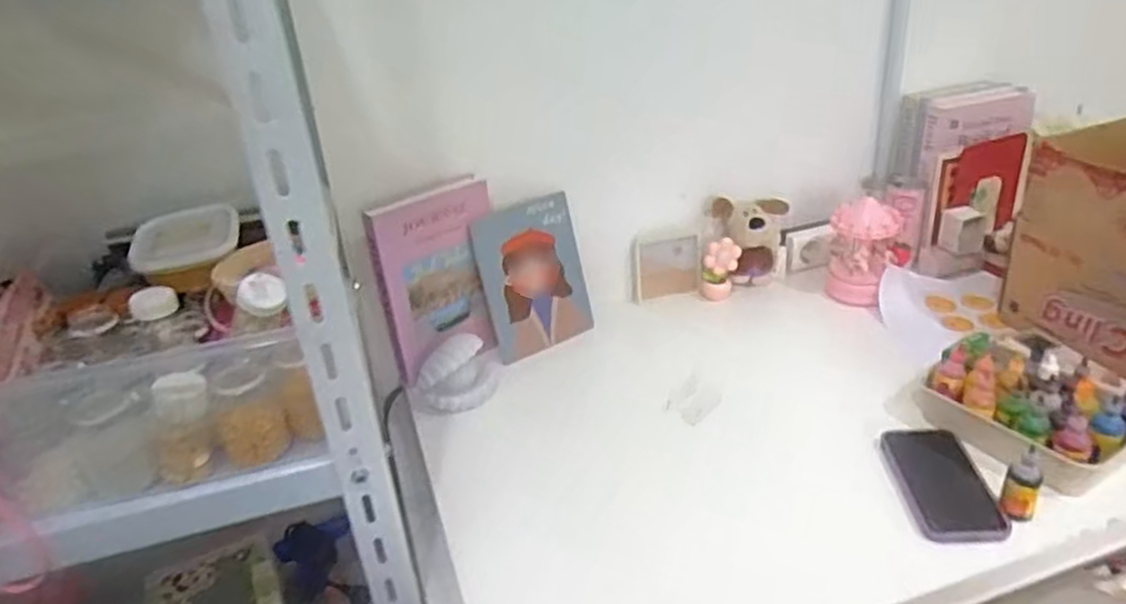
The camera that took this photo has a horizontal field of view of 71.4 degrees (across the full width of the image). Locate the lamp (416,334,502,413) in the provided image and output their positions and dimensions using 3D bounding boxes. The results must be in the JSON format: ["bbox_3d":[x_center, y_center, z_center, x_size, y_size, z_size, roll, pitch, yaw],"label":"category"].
[{"bbox_3d":[-0.130,0.091,0.974,0.106,0.068,0.093,-10,29,-8],"label":"lamp"}]

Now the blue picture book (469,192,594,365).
[{"bbox_3d":[-0.036,-0.035,1.069,0.151,0.199,0.011,-19,15,-28],"label":"blue picture book"}]

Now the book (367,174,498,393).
[{"bbox_3d":[-0.155,-0.032,1.023,0.157,0.229,0.032,-19,18,-24],"label":"book"}]

